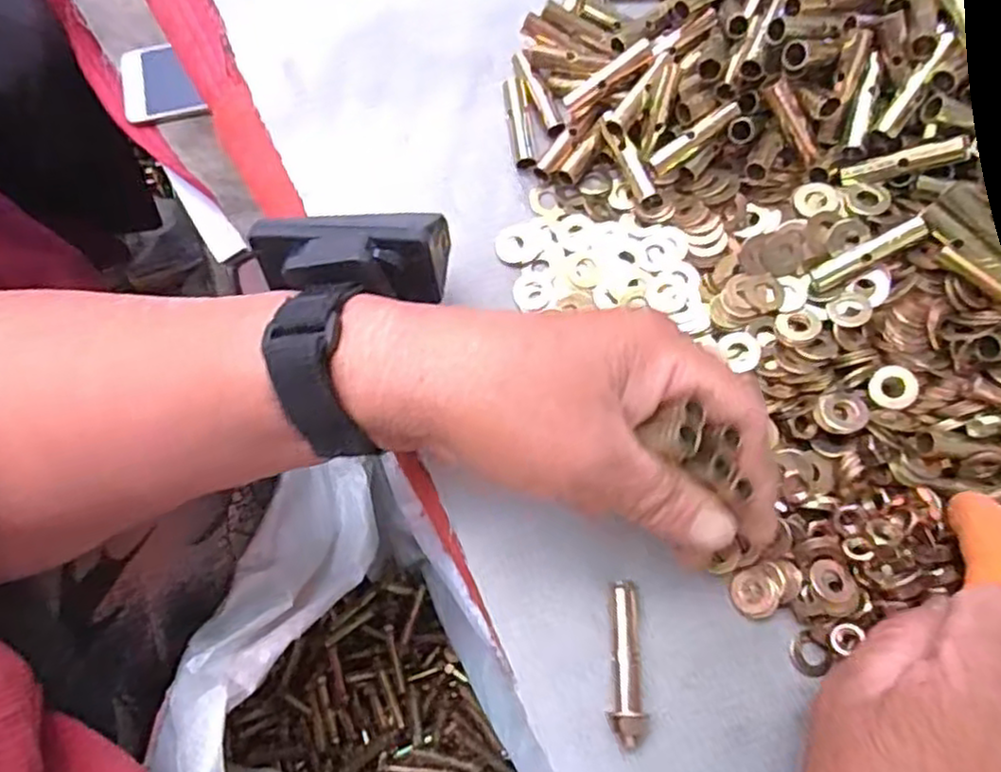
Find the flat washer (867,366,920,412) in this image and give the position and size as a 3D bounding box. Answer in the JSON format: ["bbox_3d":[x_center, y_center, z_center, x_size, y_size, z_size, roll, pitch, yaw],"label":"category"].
[{"bbox_3d":[0.149,0.001,0.270,0.017,0.004,0.016,-2,85,22],"label":"flat washer"}]

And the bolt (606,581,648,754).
[{"bbox_3d":[0.046,0.102,0.261,0.013,0.014,0.057,0,74,1],"label":"bolt"}]

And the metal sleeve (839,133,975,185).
[{"bbox_3d":[0.157,-0.087,0.277,0.043,0.007,0.008,-6,70,38],"label":"metal sleeve"}]

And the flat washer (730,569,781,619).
[{"bbox_3d":[0.097,0.079,0.269,0.016,0.004,0.017,-15,74,-3],"label":"flat washer"}]

